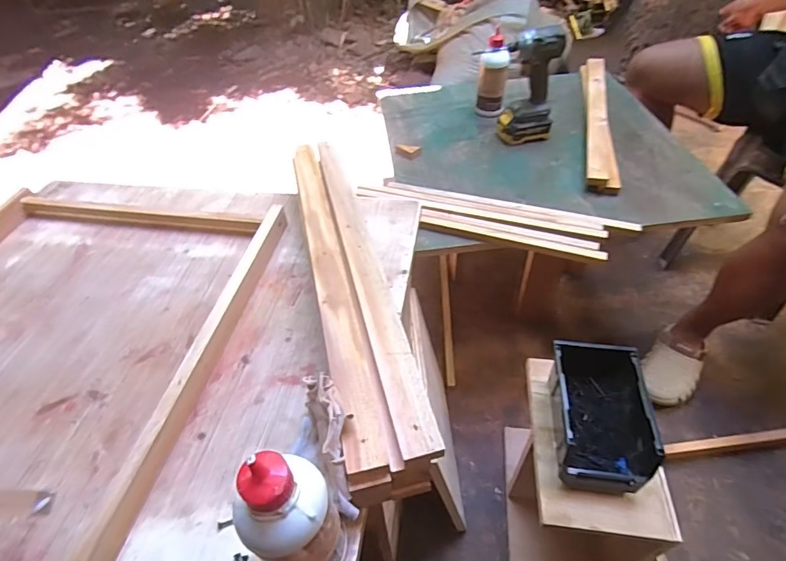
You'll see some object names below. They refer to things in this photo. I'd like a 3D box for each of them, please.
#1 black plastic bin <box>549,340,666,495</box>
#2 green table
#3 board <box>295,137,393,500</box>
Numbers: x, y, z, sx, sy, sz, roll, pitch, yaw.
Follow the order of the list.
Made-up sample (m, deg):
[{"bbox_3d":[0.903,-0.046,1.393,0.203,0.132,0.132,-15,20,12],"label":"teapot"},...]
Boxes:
[{"bbox_3d":[0.318,0.212,0.708,0.132,0.113,0.201,4,49,7],"label":"black plastic bin"},{"bbox_3d":[0.333,-0.203,1.260,0.683,0.463,0.739,-6,48,-2],"label":"green table"},{"bbox_3d":[-0.085,-0.027,0.606,0.047,0.027,0.571,-12,49,-7],"label":"board"}]

